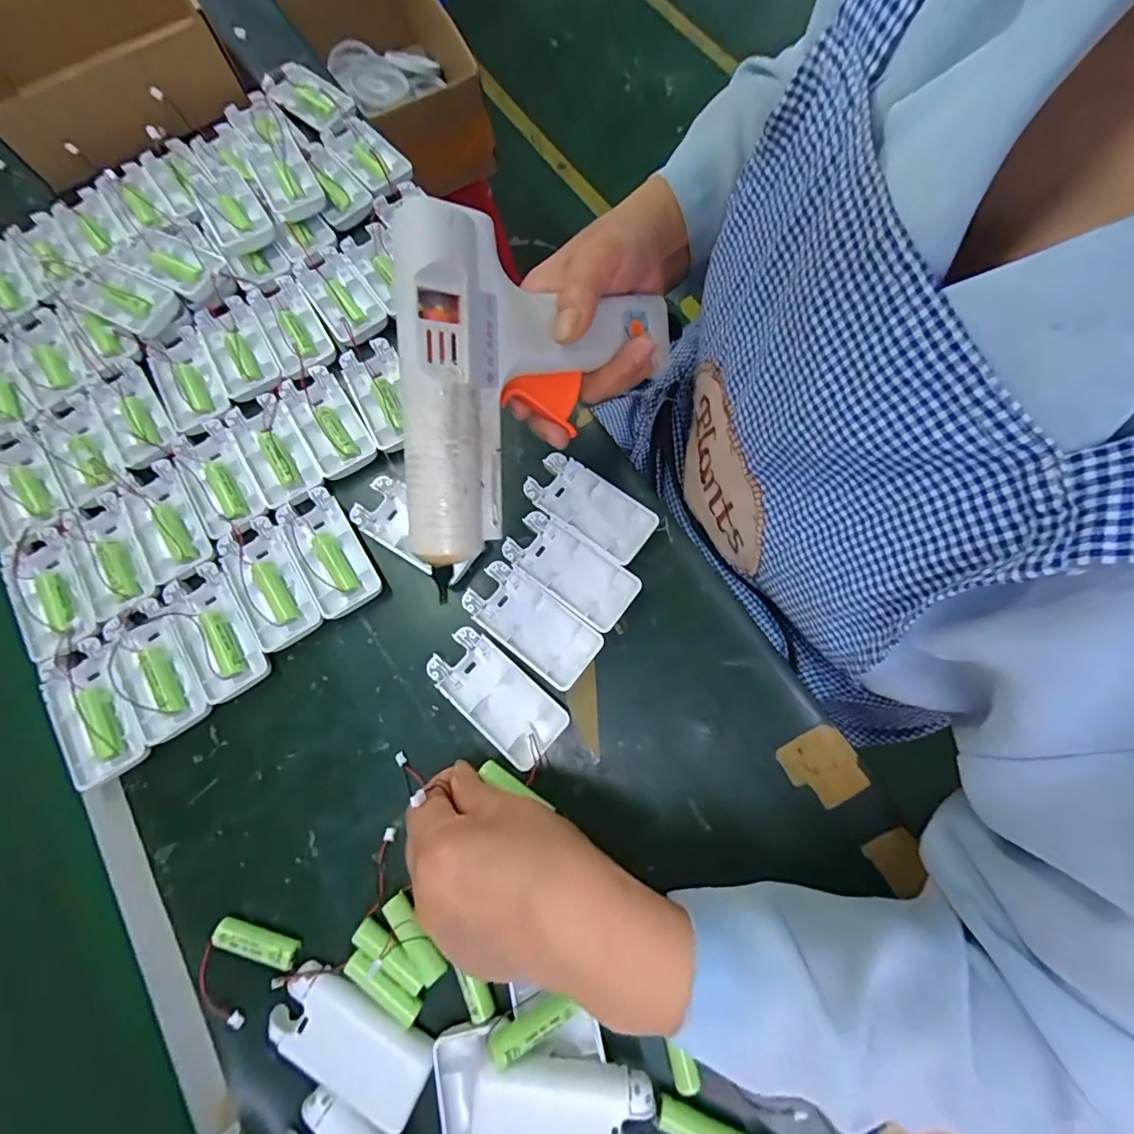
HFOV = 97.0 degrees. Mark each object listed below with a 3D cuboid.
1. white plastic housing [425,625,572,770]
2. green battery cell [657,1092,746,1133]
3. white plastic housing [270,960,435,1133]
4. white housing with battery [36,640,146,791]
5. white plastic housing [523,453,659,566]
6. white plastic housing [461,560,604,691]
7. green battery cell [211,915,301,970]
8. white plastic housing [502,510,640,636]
[{"bbox_3d":[-0.046,0.084,0.331,0.093,0.014,0.045,41,80,11],"label":"white plastic housing"},{"bbox_3d":[0.072,0.299,0.267,0.052,0.014,0.013,25,77,7],"label":"green battery cell"},{"bbox_3d":[-0.122,0.267,0.283,0.092,0.013,0.047,28,78,8],"label":"white plastic housing"},{"bbox_3d":[-0.320,0.098,0.335,0.045,0.017,0.095,-35,77,-8],"label":"white housing with battery"},{"bbox_3d":[0.016,-0.043,0.363,0.094,0.012,0.044,35,79,10],"label":"white plastic housing"},{"bbox_3d":[-0.024,0.038,0.342,0.093,0.010,0.046,37,79,10],"label":"white plastic housing"},{"bbox_3d":[-0.185,0.223,0.299,0.050,0.012,0.012,16,76,5],"label":"green battery cell"},{"bbox_3d":[0.002,0.002,0.351,0.093,0.011,0.044,37,79,10],"label":"white plastic housing"}]

